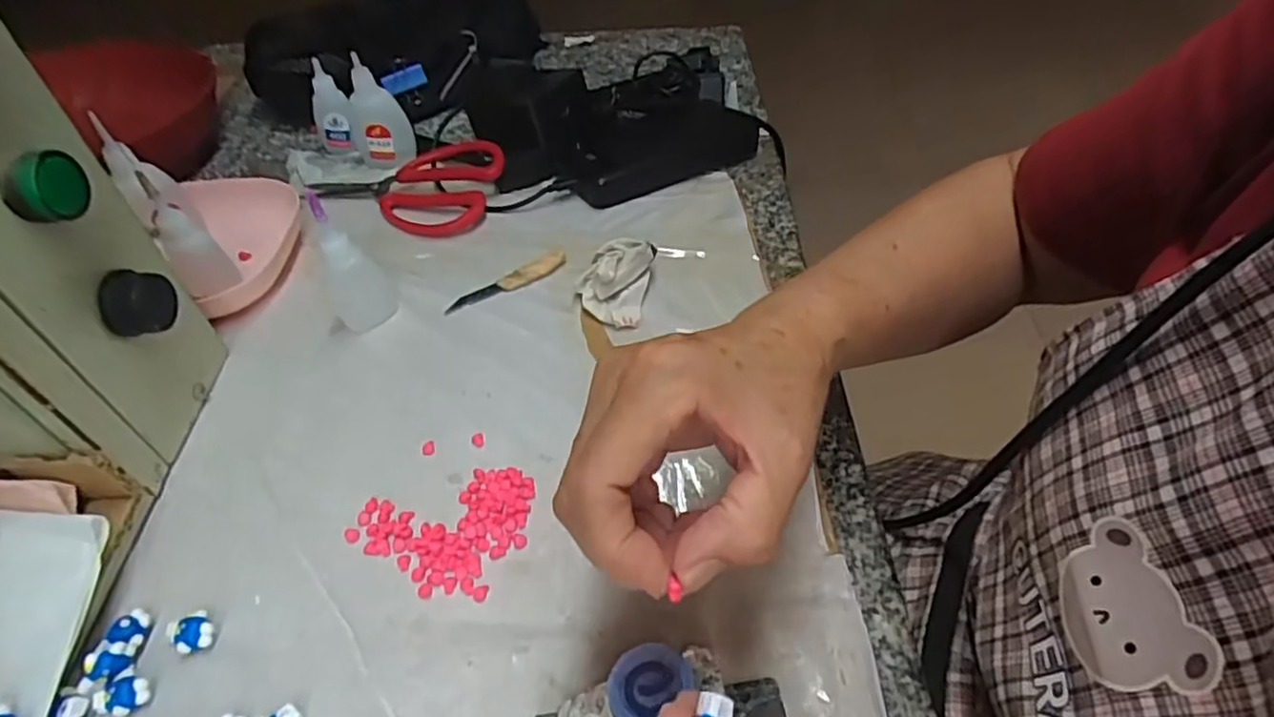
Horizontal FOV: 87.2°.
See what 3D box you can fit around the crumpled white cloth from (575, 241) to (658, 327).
[{"bbox_3d":[-0.015,-0.049,0.412,0.043,0.035,0.051,8,49,9],"label":"crumpled white cloth"}]

